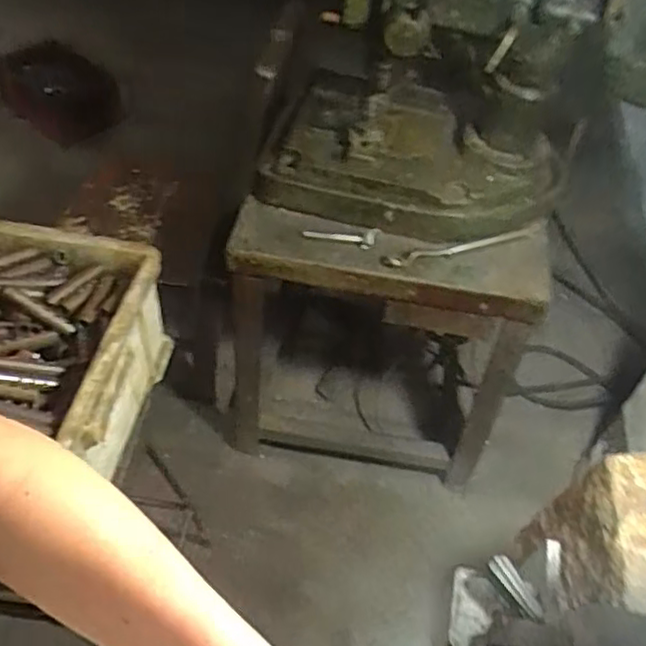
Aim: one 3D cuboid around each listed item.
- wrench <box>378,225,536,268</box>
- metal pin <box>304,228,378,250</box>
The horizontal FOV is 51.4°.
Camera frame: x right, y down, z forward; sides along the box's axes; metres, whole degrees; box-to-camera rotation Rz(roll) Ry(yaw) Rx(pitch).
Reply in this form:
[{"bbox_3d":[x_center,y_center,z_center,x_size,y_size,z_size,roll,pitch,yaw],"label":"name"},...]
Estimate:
[{"bbox_3d":[0.217,-0.122,1.056,0.264,0.019,0.035,-14,52,-17],"label":"wrench"},{"bbox_3d":[0.030,-0.133,1.073,0.120,0.012,0.034,-2,50,-6],"label":"metal pin"}]

